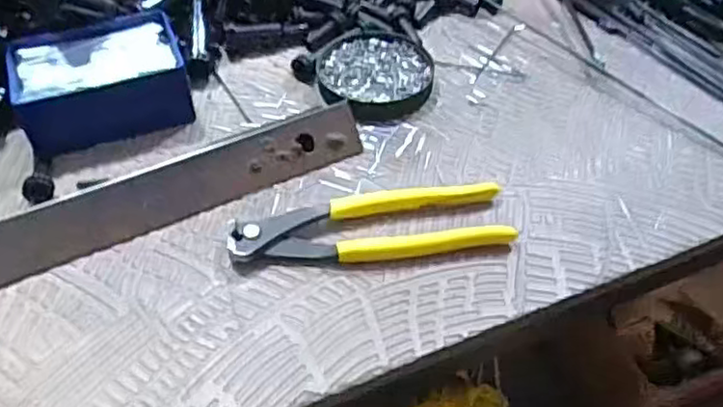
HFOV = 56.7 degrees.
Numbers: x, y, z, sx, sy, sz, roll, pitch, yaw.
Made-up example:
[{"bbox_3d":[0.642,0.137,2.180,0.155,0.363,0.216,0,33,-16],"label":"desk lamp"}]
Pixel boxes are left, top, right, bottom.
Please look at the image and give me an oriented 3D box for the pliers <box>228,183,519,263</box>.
[{"bbox_3d":[0.005,0.013,0.404,0.166,0.012,0.049,-6,50,-6],"label":"pliers"}]

